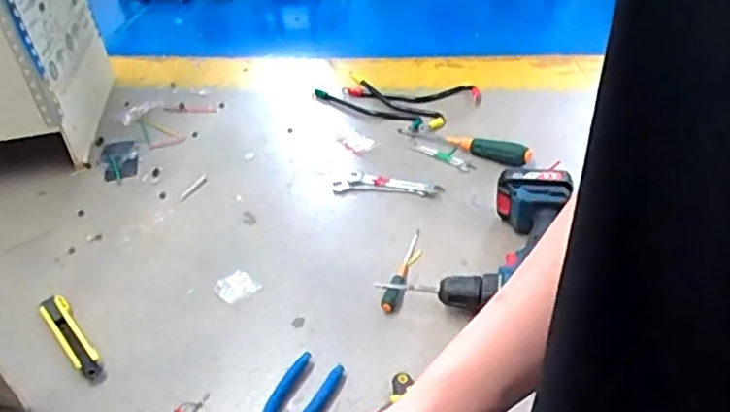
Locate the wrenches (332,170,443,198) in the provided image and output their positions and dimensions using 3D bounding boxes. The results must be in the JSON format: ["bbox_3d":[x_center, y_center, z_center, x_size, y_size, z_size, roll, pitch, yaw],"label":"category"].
[{"bbox_3d":[0.032,-0.032,0.909,0.158,0.006,0.045,4,40,14],"label":"wrenches"}]

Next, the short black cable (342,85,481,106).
[{"bbox_3d":[0.079,-0.203,1.125,0.253,0.009,0.069,3,40,13],"label":"short black cable"}]

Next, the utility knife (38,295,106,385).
[{"bbox_3d":[-0.349,0.156,0.736,0.031,0.014,0.161,-30,44,-26],"label":"utility knife"}]

